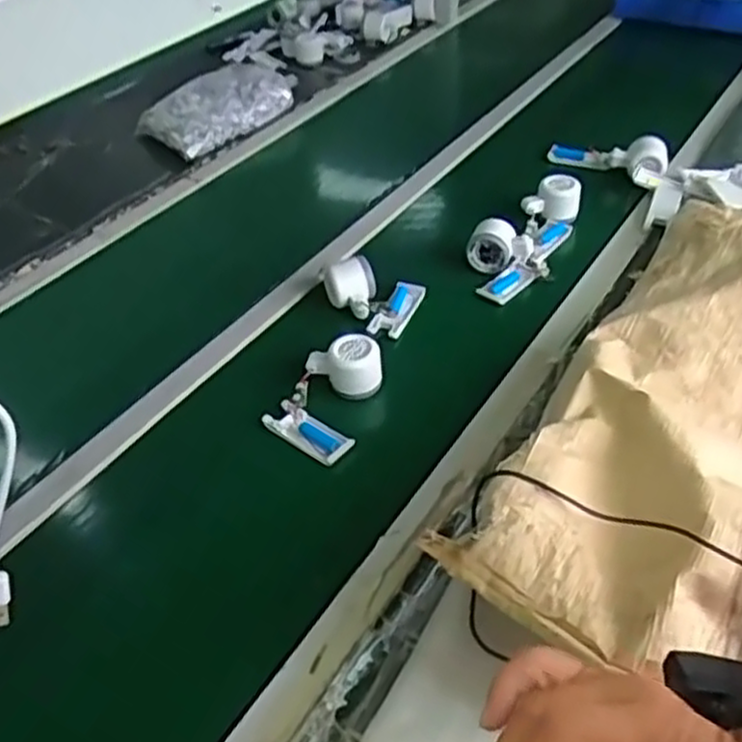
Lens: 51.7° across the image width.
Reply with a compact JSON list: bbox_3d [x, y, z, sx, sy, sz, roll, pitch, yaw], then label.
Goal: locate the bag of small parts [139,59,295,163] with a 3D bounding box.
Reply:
[{"bbox_3d":[-0.282,-0.494,1.411,0.267,0.076,0.153,-35,44,-27],"label":"bag of small parts"}]

